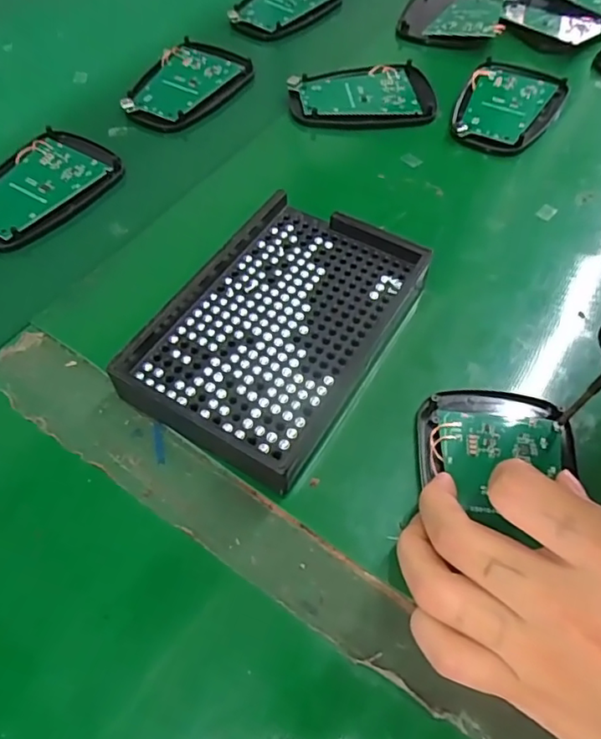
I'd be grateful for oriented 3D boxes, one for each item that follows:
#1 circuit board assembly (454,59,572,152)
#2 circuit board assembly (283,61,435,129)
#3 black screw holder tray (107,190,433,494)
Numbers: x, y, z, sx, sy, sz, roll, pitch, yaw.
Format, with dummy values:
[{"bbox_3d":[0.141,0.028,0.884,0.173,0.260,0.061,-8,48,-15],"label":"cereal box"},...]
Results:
[{"bbox_3d":[0.138,-0.177,0.368,0.064,0.008,0.095,23,60,14],"label":"circuit board assembly"},{"bbox_3d":[0.041,-0.185,0.372,0.094,0.008,0.060,-7,58,-4],"label":"circuit board assembly"},{"bbox_3d":[-0.011,-0.021,0.261,0.099,0.025,0.140,27,62,17],"label":"black screw holder tray"}]

